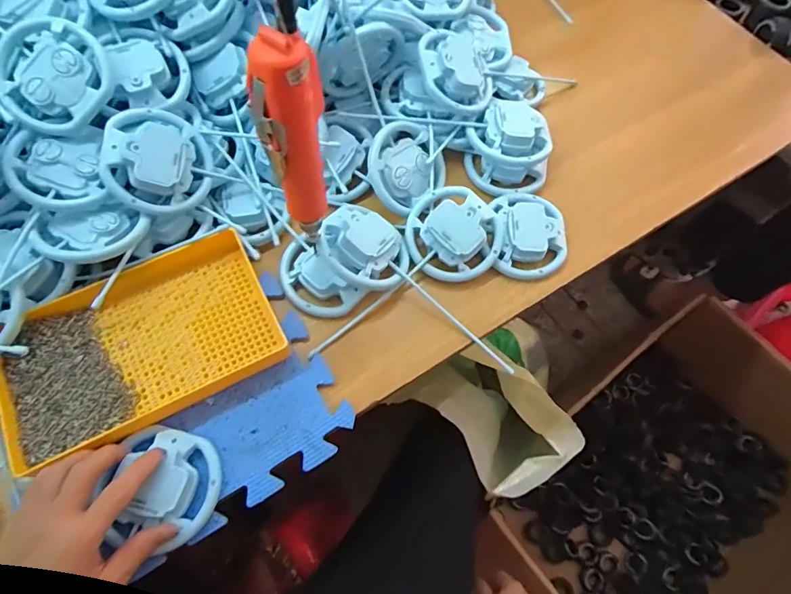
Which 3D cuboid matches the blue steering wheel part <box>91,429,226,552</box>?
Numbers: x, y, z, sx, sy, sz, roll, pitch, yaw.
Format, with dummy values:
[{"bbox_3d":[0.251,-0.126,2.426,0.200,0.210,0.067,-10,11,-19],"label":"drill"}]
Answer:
[{"bbox_3d":[-0.198,0.162,0.399,0.086,0.025,0.093,13,66,3],"label":"blue steering wheel part"}]

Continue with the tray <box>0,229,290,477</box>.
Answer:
[{"bbox_3d":[-0.239,0.045,0.442,0.243,0.031,0.145,-26,70,-13],"label":"tray"}]

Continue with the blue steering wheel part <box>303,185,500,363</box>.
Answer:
[{"bbox_3d":[0.018,-0.032,0.497,0.216,0.037,0.104,-42,74,-5],"label":"blue steering wheel part"}]

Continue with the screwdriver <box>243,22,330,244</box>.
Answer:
[{"bbox_3d":[-0.070,-0.102,0.347,0.042,0.190,0.031,-10,67,-7],"label":"screwdriver"}]

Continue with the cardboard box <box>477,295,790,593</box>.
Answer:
[{"bbox_3d":[0.644,0.458,1.061,0.800,0.346,0.473,-39,73,-17],"label":"cardboard box"}]

